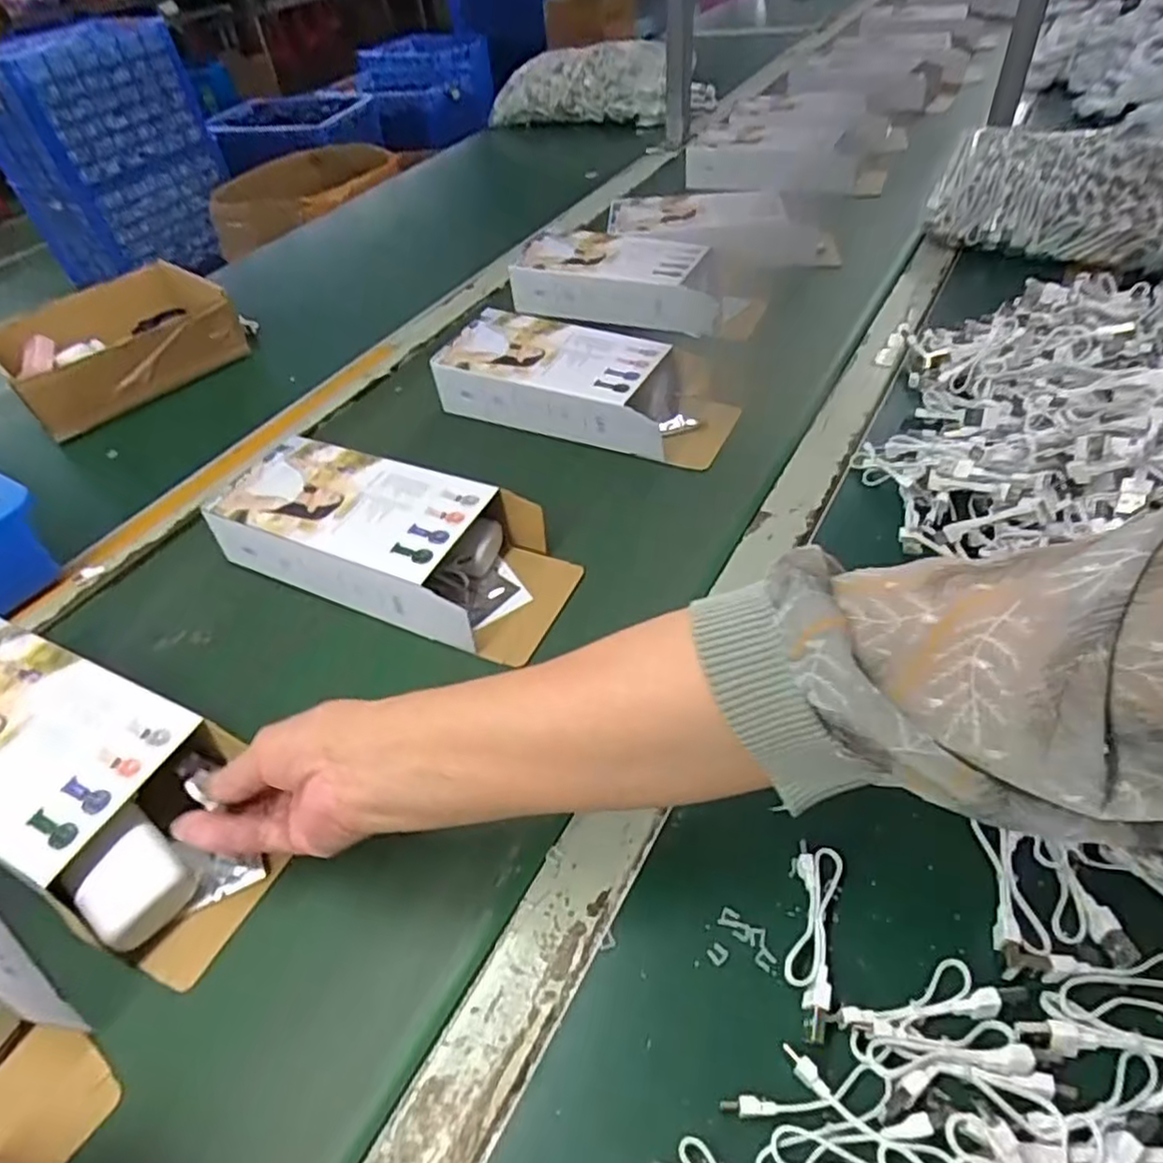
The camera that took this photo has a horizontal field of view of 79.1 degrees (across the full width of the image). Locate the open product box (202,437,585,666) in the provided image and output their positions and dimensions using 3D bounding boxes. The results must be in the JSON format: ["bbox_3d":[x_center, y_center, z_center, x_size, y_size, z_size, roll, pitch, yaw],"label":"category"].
[{"bbox_3d":[-0.133,-0.030,0.495,0.248,0.061,0.101,12,49,23],"label":"open product box"}]

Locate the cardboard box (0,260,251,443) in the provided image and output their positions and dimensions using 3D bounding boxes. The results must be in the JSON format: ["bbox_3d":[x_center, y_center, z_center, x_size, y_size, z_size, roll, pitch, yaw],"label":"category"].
[{"bbox_3d":[-0.492,-0.254,0.743,0.212,0.054,0.210,-35,51,-24],"label":"cardboard box"}]

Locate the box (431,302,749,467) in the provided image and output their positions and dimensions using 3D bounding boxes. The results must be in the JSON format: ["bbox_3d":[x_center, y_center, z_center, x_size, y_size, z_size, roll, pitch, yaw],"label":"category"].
[{"bbox_3d":[0.004,-0.171,0.607,0.257,0.056,0.114,11,48,18],"label":"box"}]

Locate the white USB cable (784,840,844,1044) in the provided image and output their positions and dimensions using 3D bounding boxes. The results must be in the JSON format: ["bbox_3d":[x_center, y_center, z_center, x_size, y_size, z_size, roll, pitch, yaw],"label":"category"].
[{"bbox_3d":[0.102,0.156,0.311,0.019,0.013,0.081,10,48,17],"label":"white USB cable"}]

